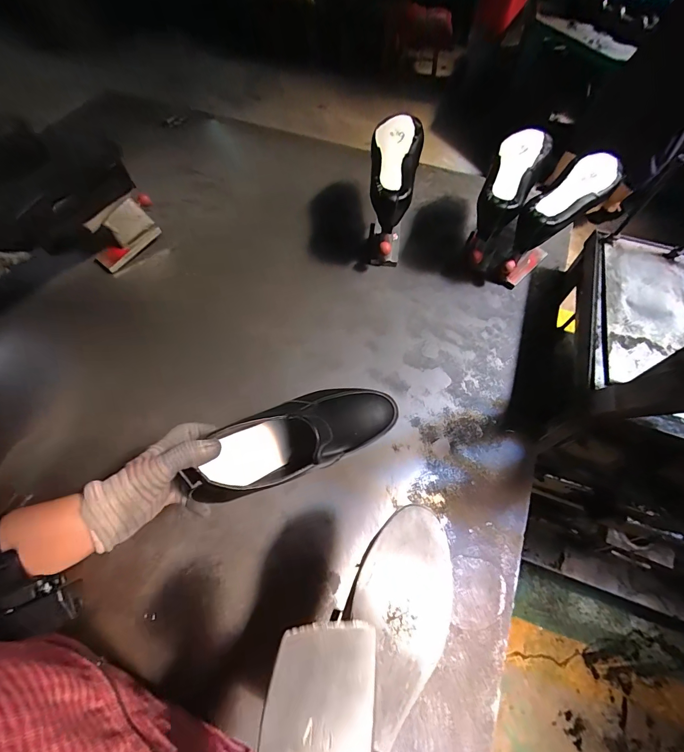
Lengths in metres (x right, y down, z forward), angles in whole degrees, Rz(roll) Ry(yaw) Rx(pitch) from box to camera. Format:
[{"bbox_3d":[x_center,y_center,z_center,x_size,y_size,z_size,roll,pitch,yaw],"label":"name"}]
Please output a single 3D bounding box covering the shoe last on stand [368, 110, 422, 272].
[{"bbox_3d":[0.102,-0.387,0.780,0.095,0.190,0.281,10,62,3],"label":"shoe last on stand"}]

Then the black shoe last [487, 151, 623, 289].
[{"bbox_3d":[0.432,-0.310,0.736,0.263,0.178,0.086,-39,69,-20],"label":"black shoe last"}]

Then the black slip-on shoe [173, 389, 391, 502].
[{"bbox_3d":[-0.045,0.068,0.445,0.278,0.078,0.096,-18,62,-28],"label":"black slip-on shoe"}]

